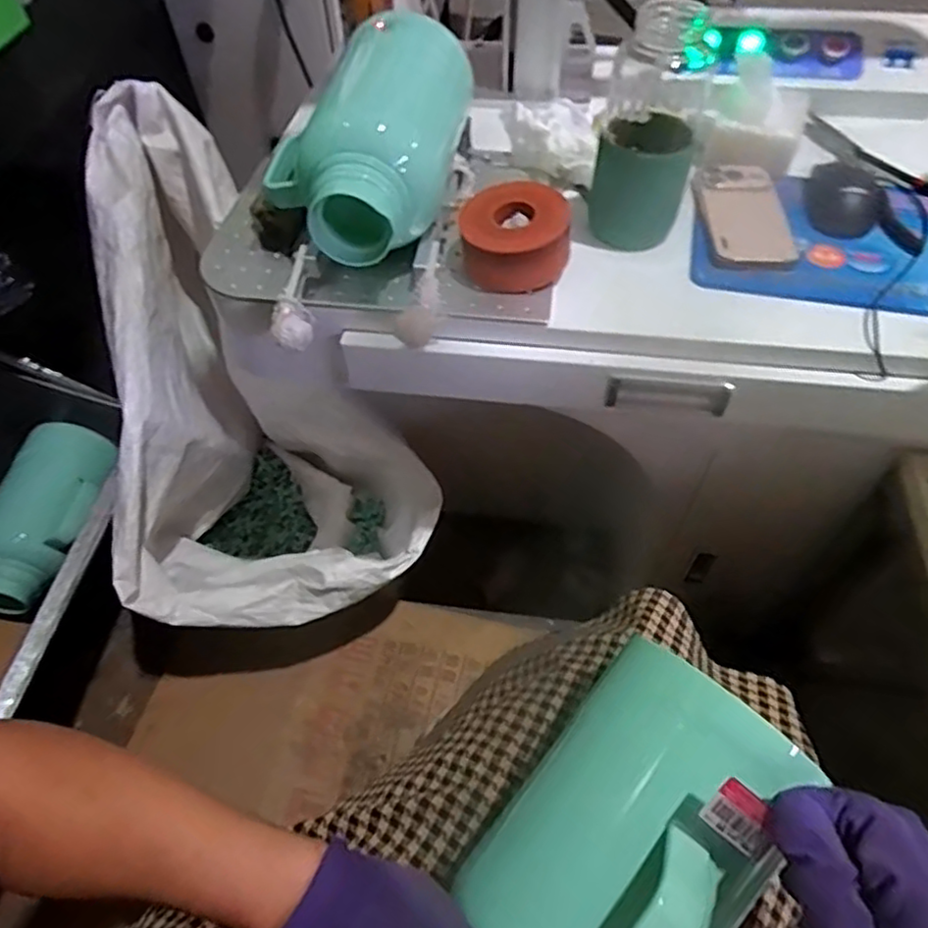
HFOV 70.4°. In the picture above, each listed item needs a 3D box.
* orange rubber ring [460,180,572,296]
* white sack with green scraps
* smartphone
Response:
[{"bbox_3d":[0.048,-0.206,0.616,0.098,0.067,0.091,-1,53,1],"label":"orange rubber ring"},{"bbox_3d":[-0.357,-0.092,0.991,0.393,0.533,0.726,-24,56,-16],"label":"white sack with green scraps"},{"bbox_3d":[0.279,-0.252,0.663,0.083,0.014,0.158,1,53,3],"label":"smartphone"}]

